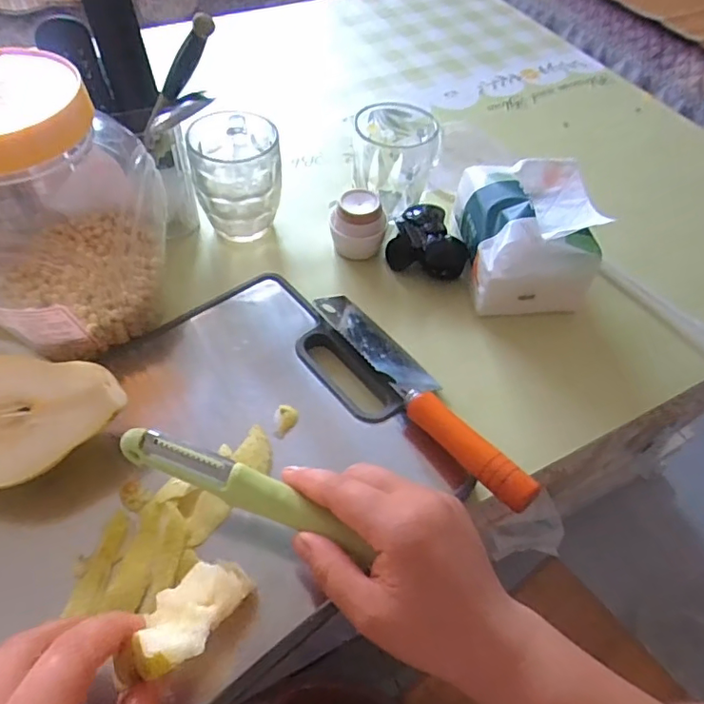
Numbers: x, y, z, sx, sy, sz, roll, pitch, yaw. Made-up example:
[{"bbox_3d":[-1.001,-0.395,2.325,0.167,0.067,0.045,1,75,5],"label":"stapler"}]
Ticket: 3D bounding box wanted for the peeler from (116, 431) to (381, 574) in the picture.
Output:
[{"bbox_3d":[-0.058,0.077,0.305,0.147,0.014,0.019,23,54,6],"label":"peeler"}]

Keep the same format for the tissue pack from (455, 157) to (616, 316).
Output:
[{"bbox_3d":[0.147,-0.101,0.472,0.098,0.074,0.122,-1,52,-3],"label":"tissue pack"}]

